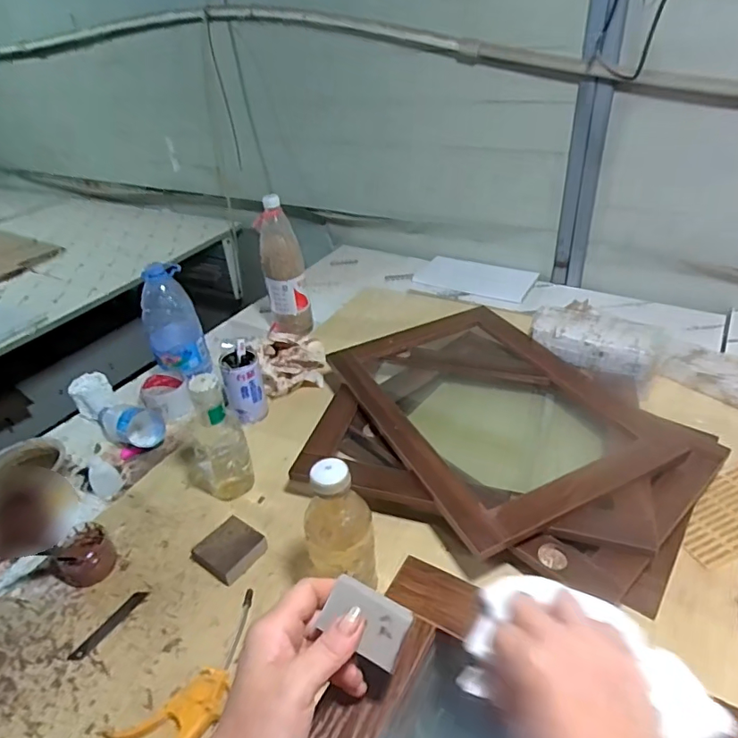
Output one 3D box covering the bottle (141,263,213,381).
[{"bbox_3d":[-0.361,-0.087,0.951,0.093,0.196,0.081,-19,37,-19],"label":"bottle"}]

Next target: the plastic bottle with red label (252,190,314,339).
[{"bbox_3d":[-0.179,-0.200,1.073,0.087,0.272,0.073,1,35,9],"label":"plastic bottle with red label"}]

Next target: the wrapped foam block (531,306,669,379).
[{"bbox_3d":[0.399,-0.048,0.917,0.218,0.065,0.121,15,40,26],"label":"wrapped foam block"}]

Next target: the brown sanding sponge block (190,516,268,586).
[{"bbox_3d":[-0.181,0.235,0.679,0.072,0.023,0.073,20,42,32],"label":"brown sanding sponge block"}]

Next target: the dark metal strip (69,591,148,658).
[{"bbox_3d":[-0.309,0.304,0.622,0.018,0.005,0.097,18,41,29],"label":"dark metal strip"}]

